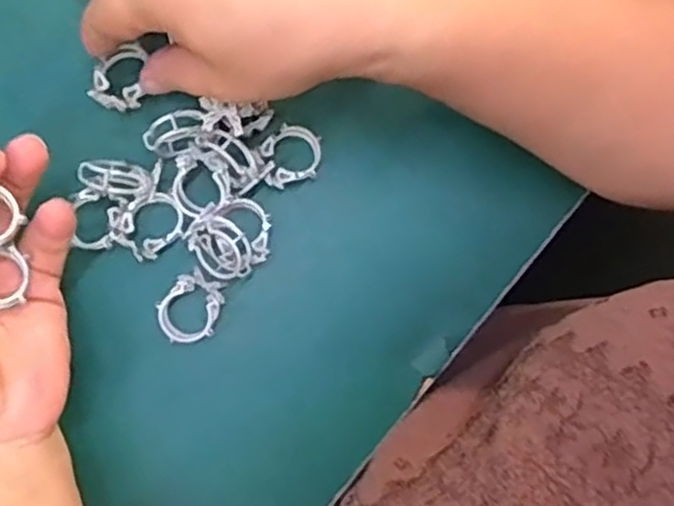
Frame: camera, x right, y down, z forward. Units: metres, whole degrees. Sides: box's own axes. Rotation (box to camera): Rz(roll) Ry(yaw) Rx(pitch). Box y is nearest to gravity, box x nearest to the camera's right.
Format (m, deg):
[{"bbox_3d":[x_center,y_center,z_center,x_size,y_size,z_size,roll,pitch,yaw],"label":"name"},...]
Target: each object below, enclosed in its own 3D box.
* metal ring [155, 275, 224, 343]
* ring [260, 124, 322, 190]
[{"bbox_3d":[-0.064,0.025,0.304,0.026,0.005,0.028,0,95,-2],"label":"metal ring"},{"bbox_3d":[-0.020,-0.044,0.315,0.028,0.004,0.027,2,83,-17],"label":"ring"}]

